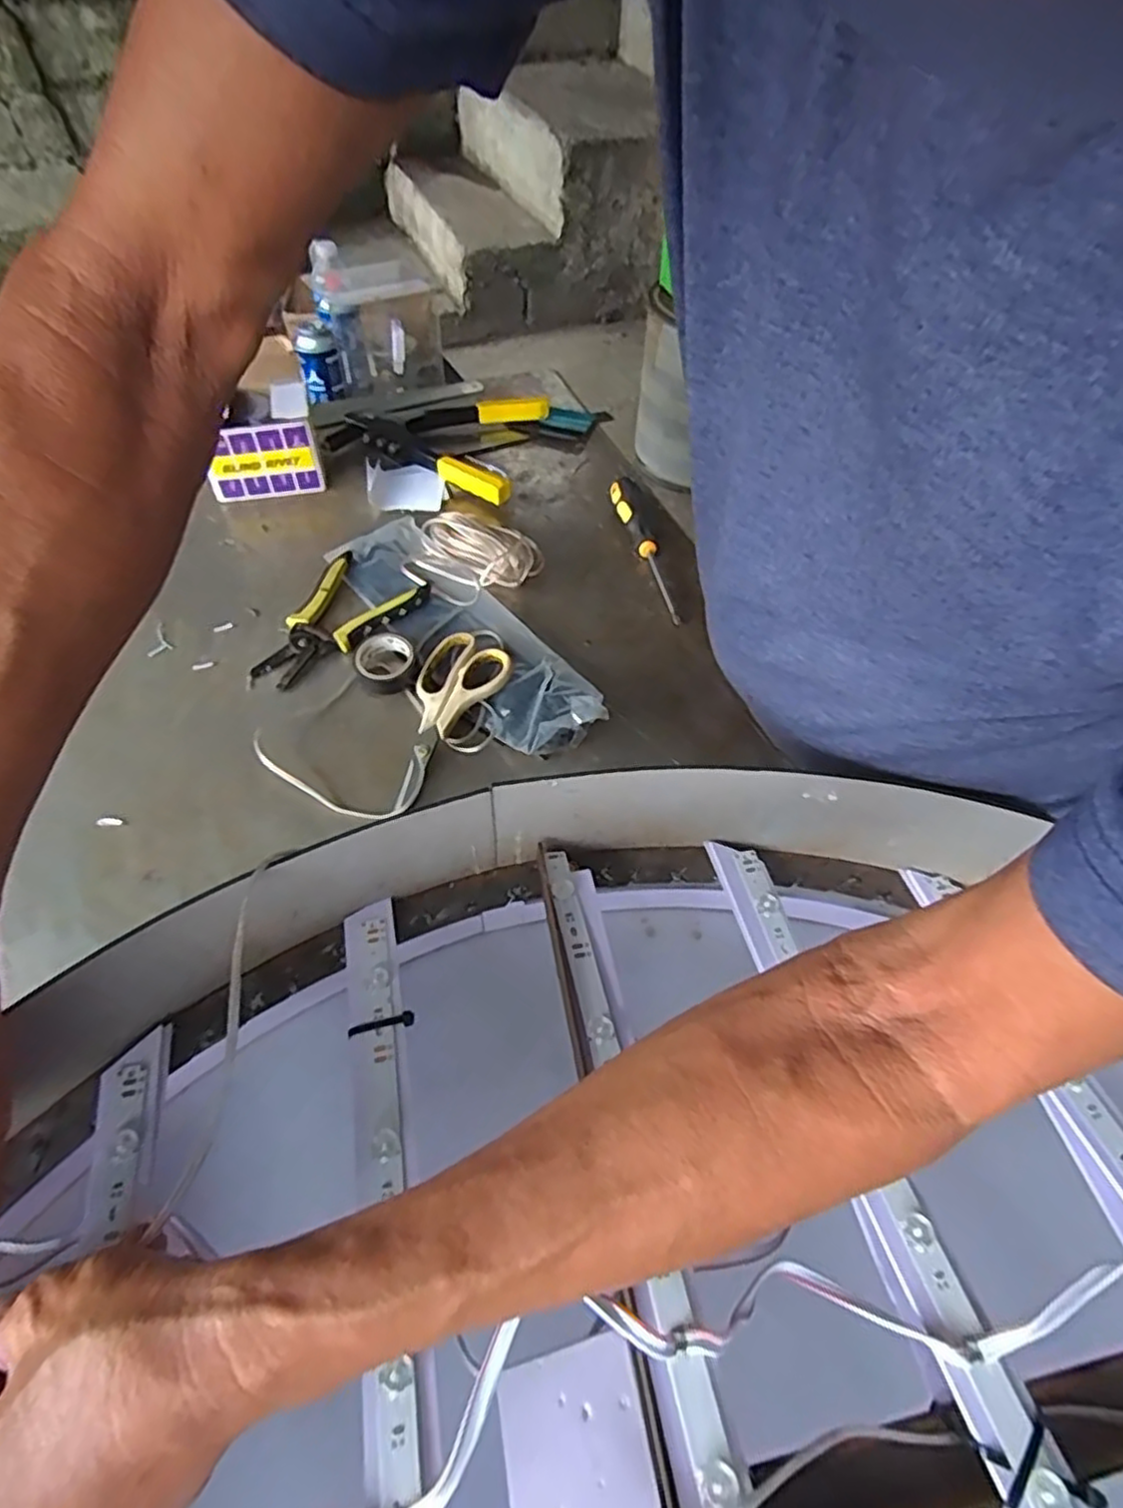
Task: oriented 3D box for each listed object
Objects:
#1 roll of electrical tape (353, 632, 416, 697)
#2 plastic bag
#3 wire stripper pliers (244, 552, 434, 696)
[{"bbox_3d":[-0.150,-0.076,0.596,0.050,0.025,0.051,1,53,-2],"label":"roll of electrical tape"},{"bbox_3d":[-0.097,-0.123,0.629,0.099,0.035,0.346,-32,61,-23],"label":"plastic bag"},{"bbox_3d":[-0.203,-0.118,0.633,0.105,0.013,0.161,22,55,13],"label":"wire stripper pliers"}]

